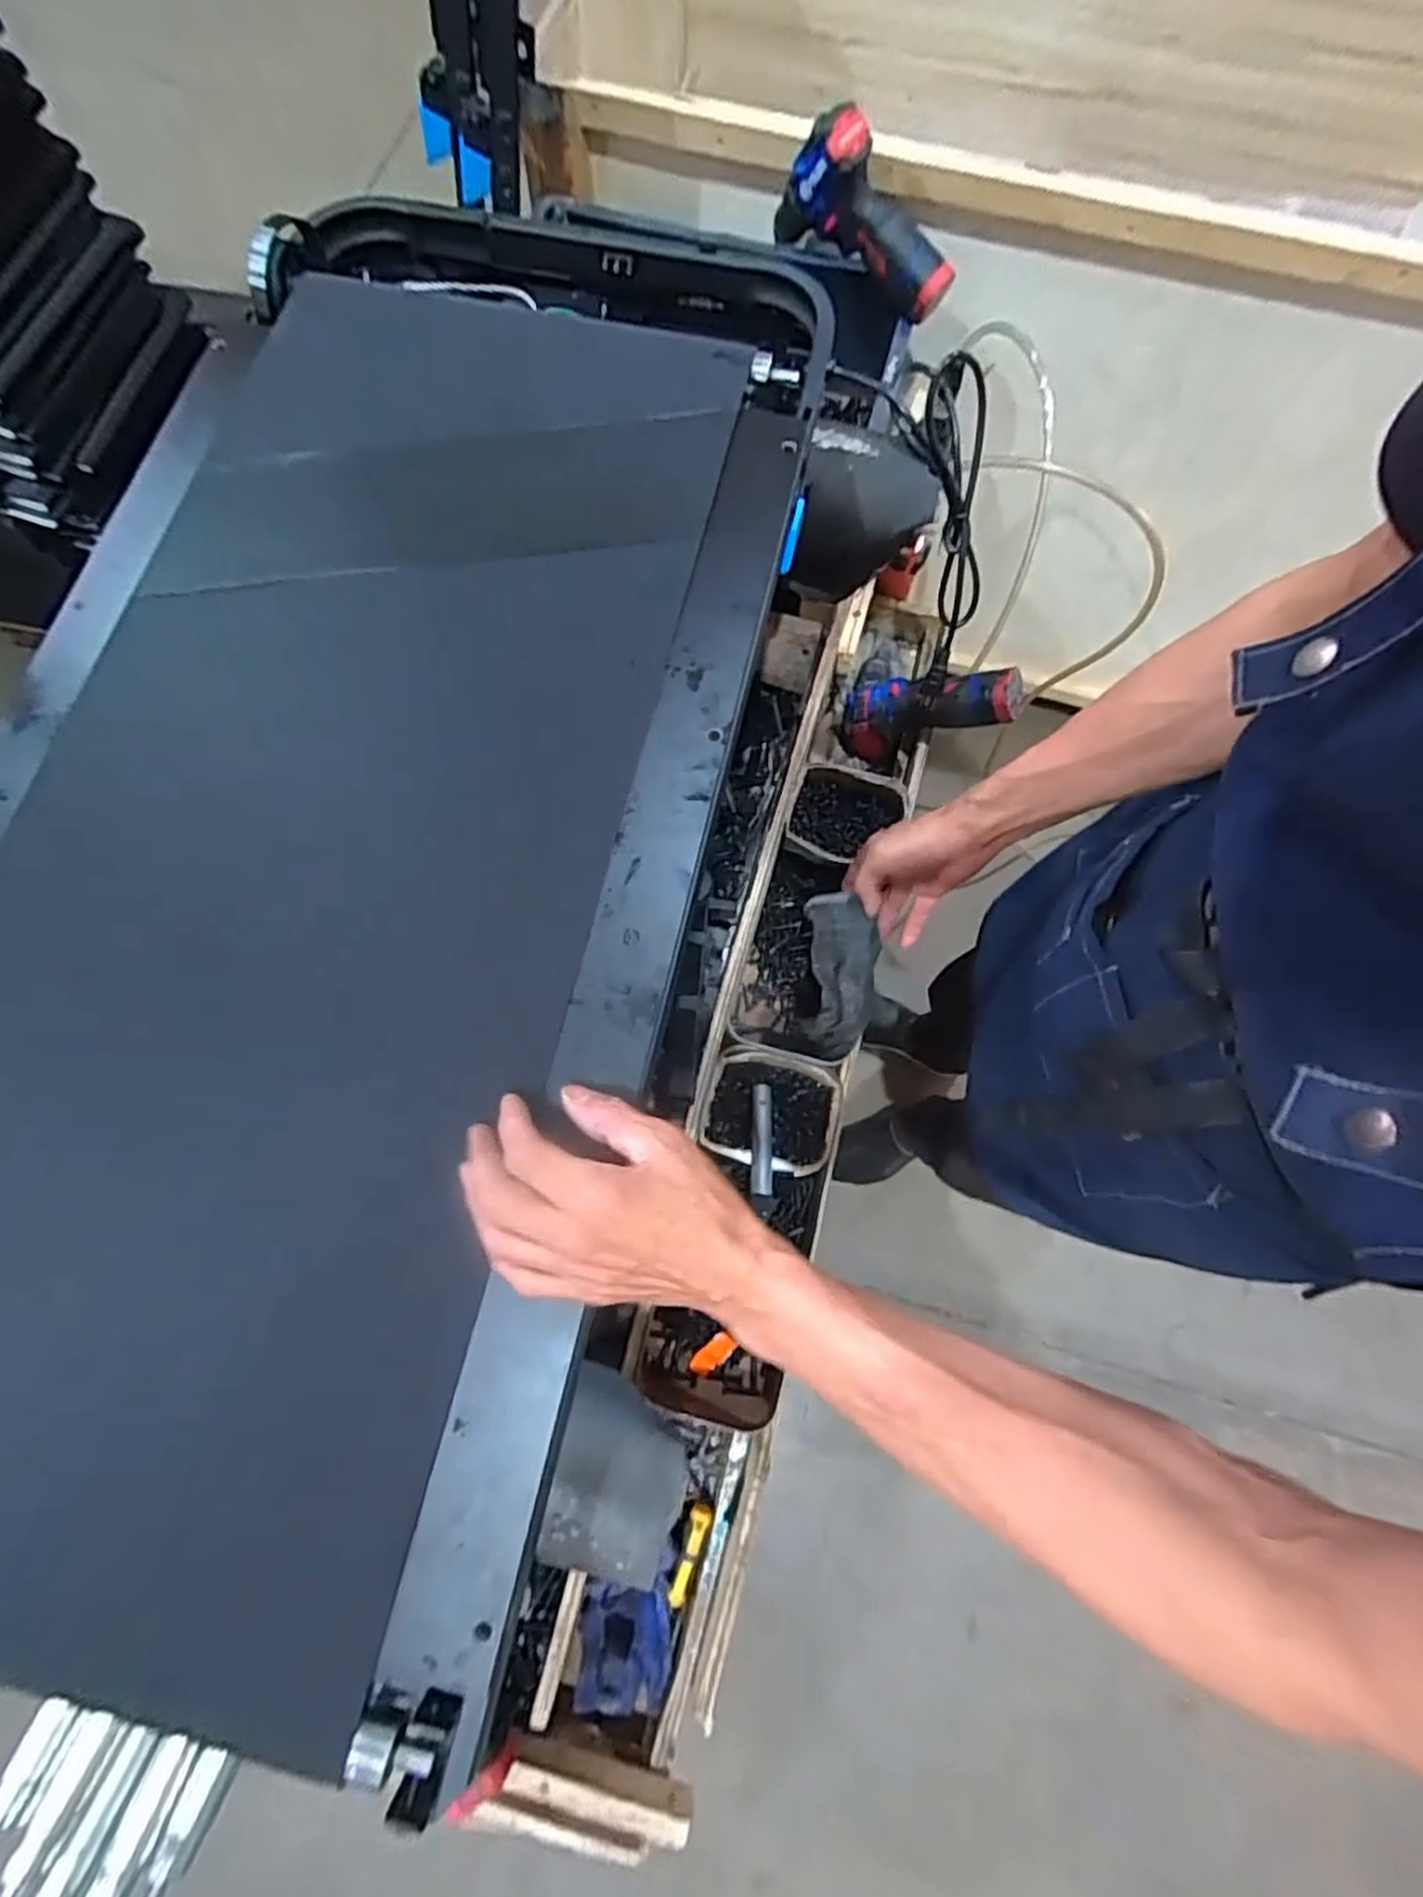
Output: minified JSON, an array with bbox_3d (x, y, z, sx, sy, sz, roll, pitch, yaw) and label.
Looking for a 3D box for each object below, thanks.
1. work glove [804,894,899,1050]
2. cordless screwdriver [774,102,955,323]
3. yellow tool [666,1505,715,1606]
[{"bbox_3d":[0.120,0.029,0.647,0.059,0.060,0.157,-9,110,-2],"label":"work glove"},{"bbox_3d":[0.178,-0.802,0.822,0.206,0.132,0.077,35,76,-12],"label":"cordless screwdriver"},{"bbox_3d":[-0.020,0.556,0.667,0.019,0.018,0.082,18,75,5],"label":"yellow tool"}]

